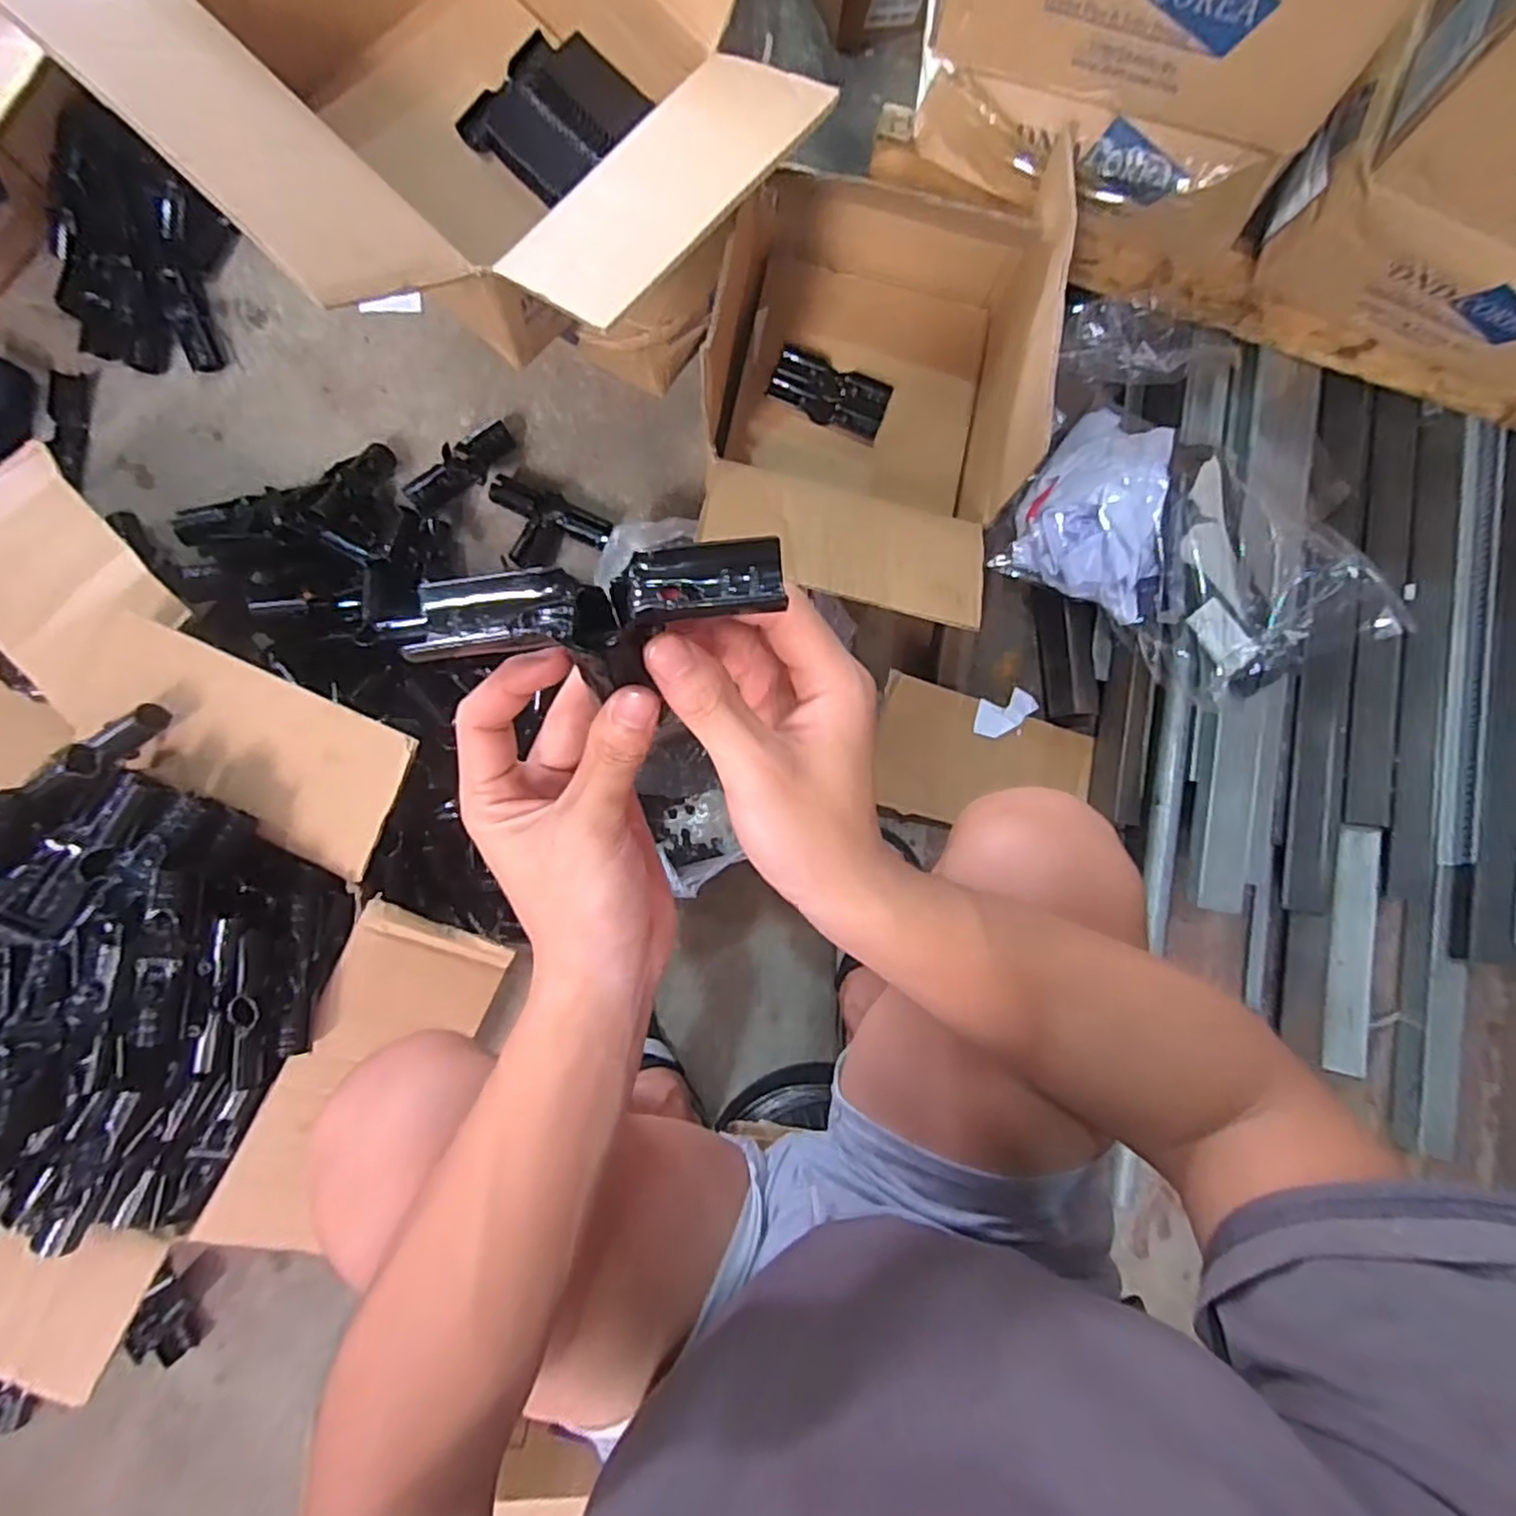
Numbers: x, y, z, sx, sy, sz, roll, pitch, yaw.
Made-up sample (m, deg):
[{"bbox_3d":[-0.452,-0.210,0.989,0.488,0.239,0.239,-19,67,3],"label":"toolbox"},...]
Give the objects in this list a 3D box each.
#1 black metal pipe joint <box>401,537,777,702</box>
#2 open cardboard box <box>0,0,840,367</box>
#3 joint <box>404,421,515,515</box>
[{"bbox_3d":[-0.055,-0.049,0.251,0.129,0.017,0.045,-9,85,-1],"label":"black metal pipe joint"},{"bbox_3d":[-0.245,-0.548,0.569,0.513,0.244,0.449,43,82,0],"label":"open cardboard box"},{"bbox_3d":[-0.317,-0.311,0.762,0.133,0.051,0.060,-35,88,-8],"label":"joint"}]

